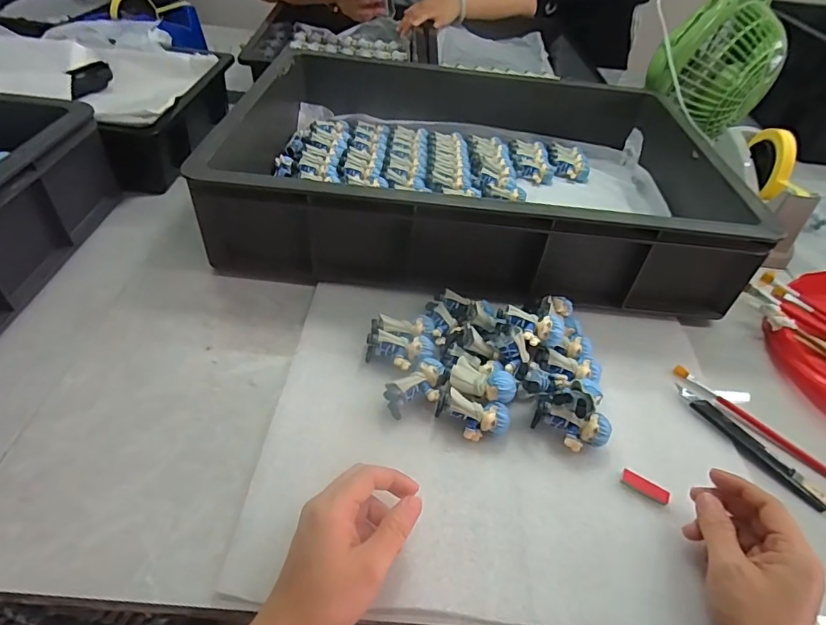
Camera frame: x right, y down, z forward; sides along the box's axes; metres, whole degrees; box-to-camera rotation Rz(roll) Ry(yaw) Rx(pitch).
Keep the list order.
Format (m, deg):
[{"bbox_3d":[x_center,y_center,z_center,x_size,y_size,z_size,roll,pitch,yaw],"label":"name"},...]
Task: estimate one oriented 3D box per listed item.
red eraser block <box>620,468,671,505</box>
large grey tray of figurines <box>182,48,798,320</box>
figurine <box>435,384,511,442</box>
[{"bbox_3d":[0.188,0.141,0.384,0.037,0.004,0.013,25,47,18],"label":"red eraser block"},{"bbox_3d":[0.074,-0.225,0.651,0.569,0.108,0.485,4,44,-3],"label":"large grey tray of figurines"},{"bbox_3d":[0.050,0.088,0.401,0.060,0.031,0.027,13,44,6],"label":"figurine"}]

